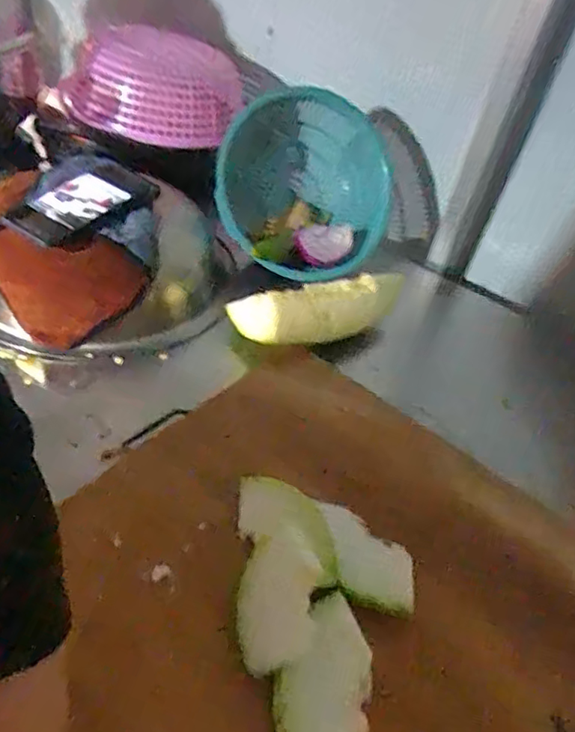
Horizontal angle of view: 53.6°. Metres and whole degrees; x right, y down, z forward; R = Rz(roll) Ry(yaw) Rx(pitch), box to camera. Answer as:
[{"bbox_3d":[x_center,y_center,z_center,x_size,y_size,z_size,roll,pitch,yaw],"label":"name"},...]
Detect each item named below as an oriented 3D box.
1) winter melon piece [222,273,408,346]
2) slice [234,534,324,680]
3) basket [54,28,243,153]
[{"bbox_3d":[0.048,-0.074,0.749,0.245,0.058,0.075,-6,45,-17],"label":"winter melon piece"},{"bbox_3d":[-0.008,0.187,0.452,0.061,0.012,0.101,-2,56,13],"label":"slice"},{"bbox_3d":[-0.220,-0.472,0.946,0.275,0.110,0.232,17,42,5],"label":"basket"}]

